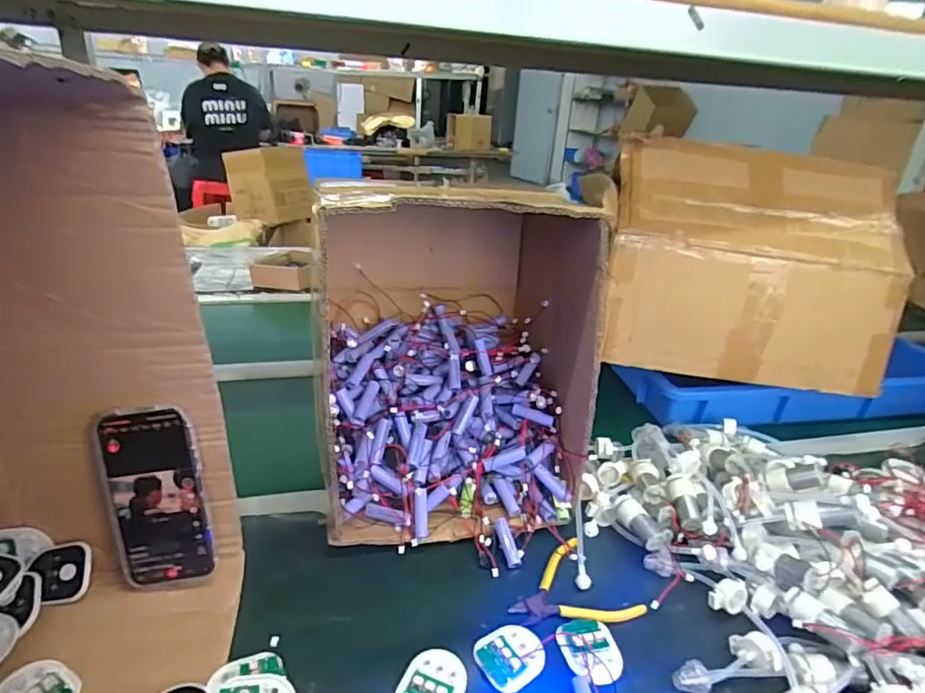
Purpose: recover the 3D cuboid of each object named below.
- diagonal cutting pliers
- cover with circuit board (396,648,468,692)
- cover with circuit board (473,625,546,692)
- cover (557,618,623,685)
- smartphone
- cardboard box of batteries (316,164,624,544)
[{"bbox_3d":[0.103,0.240,0.525,0.106,0.014,0.099,-14,31,-34],"label":"diagonal cutting pliers"},{"bbox_3d":[-0.024,0.274,0.446,0.050,0.009,0.063,12,26,15],"label":"cover with circuit board"},{"bbox_3d":[0.042,0.264,0.475,0.052,0.011,0.060,23,31,34],"label":"cover with circuit board"},{"bbox_3d":[0.117,0.265,0.478,0.051,0.016,0.064,-2,26,-13],"label":"cover"},{"bbox_3d":[-0.275,0.137,0.493,0.079,0.168,0.013,-5,10,-7],"label":"smartphone"},{"bbox_3d":[-0.021,-0.004,0.655,0.280,0.352,0.298,-1,26,-12],"label":"cardboard box of batteries"}]

